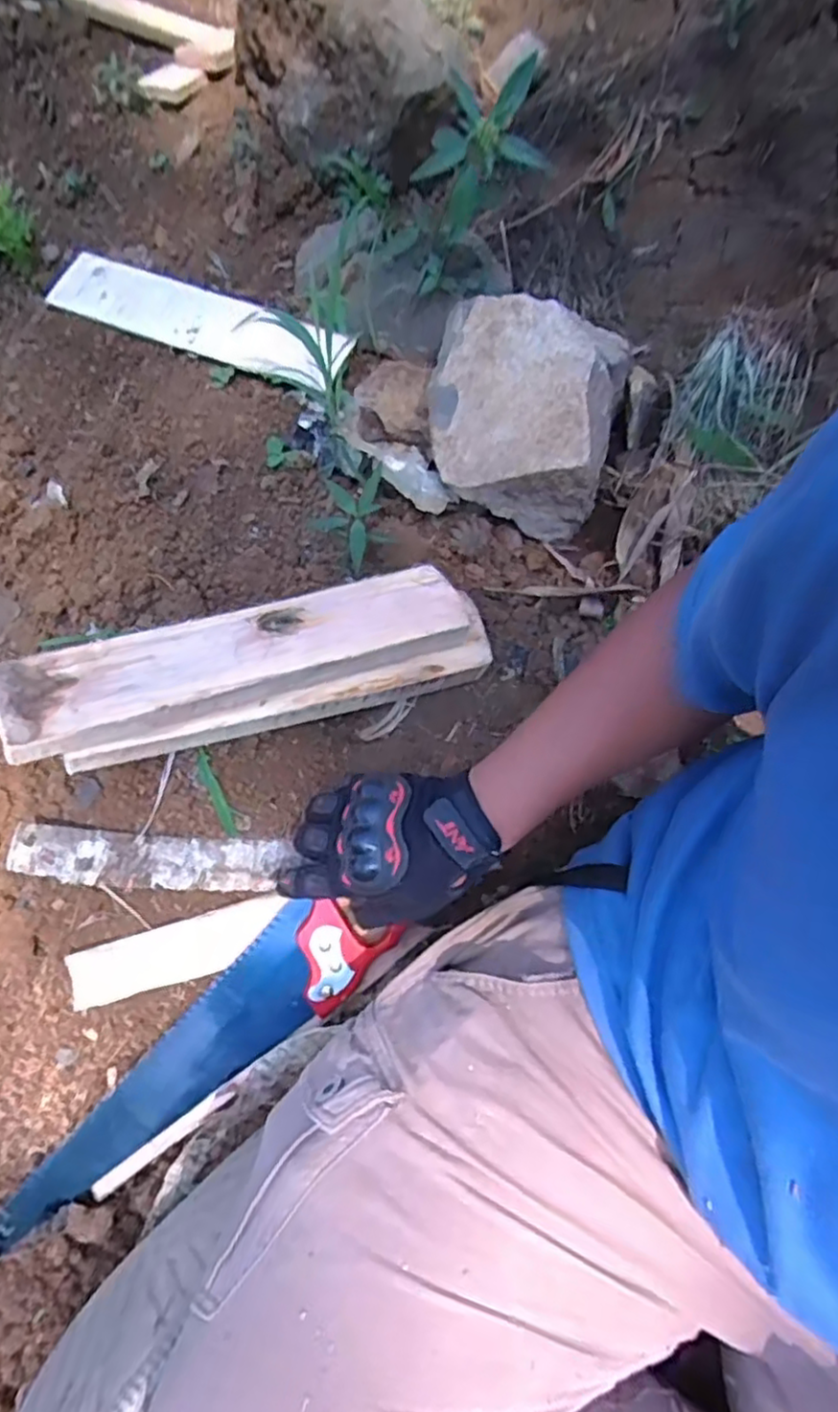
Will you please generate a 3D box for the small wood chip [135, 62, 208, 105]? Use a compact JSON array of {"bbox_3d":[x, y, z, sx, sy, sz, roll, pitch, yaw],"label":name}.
[{"bbox_3d":[-0.364,-0.931,1.011,0.060,0.019,0.090,31,66,15],"label":"small wood chip"}]

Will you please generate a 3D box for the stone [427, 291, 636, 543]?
[{"bbox_3d":[0.106,-0.296,0.684,0.189,0.164,0.161,10,62,4],"label":"stone"}]

